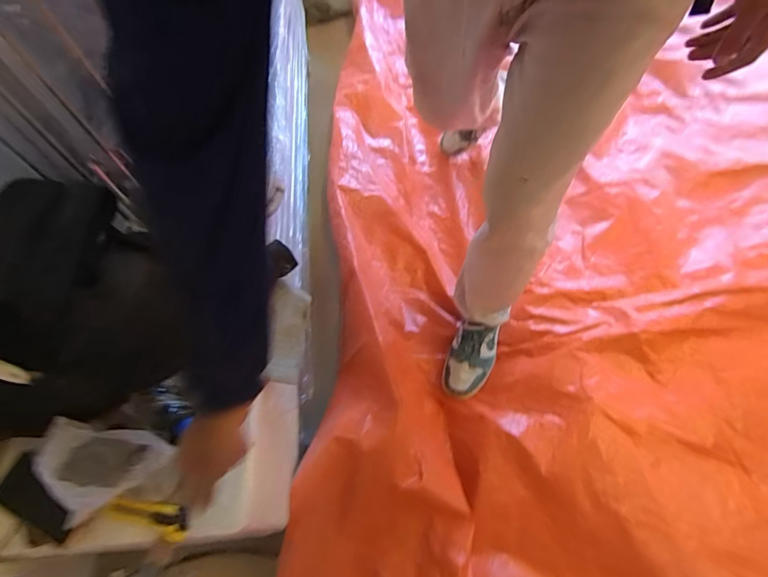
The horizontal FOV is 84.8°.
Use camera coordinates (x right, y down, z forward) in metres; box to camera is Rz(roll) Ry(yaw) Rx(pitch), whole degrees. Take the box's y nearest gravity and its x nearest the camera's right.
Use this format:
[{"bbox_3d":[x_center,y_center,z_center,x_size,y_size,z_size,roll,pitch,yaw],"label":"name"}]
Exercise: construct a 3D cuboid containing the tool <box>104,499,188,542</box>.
[{"bbox_3d":[-0.314,0.304,0.563,0.111,0.014,0.040,10,63,12],"label":"tool"}]

